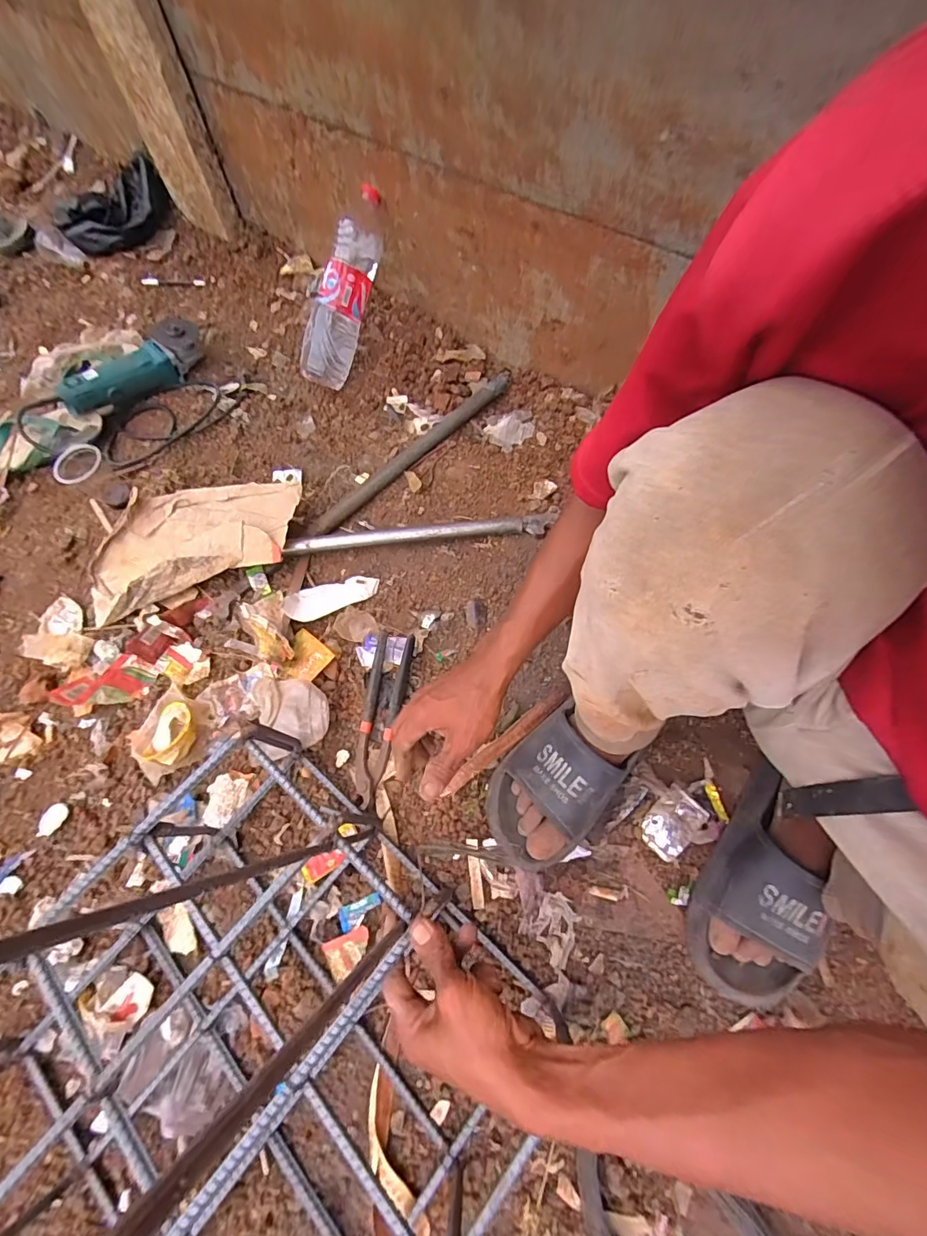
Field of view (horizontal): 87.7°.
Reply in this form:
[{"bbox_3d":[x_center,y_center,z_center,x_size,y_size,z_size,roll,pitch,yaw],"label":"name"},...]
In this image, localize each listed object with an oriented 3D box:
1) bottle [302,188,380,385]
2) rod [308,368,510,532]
[{"bbox_3d":[-0.215,-0.575,0.849,0.097,0.103,0.312,21,98,11],"label":"bottle"},{"bbox_3d":[-0.075,-0.282,0.803,0.441,0.028,0.034,-42,71,-17],"label":"rod"}]

